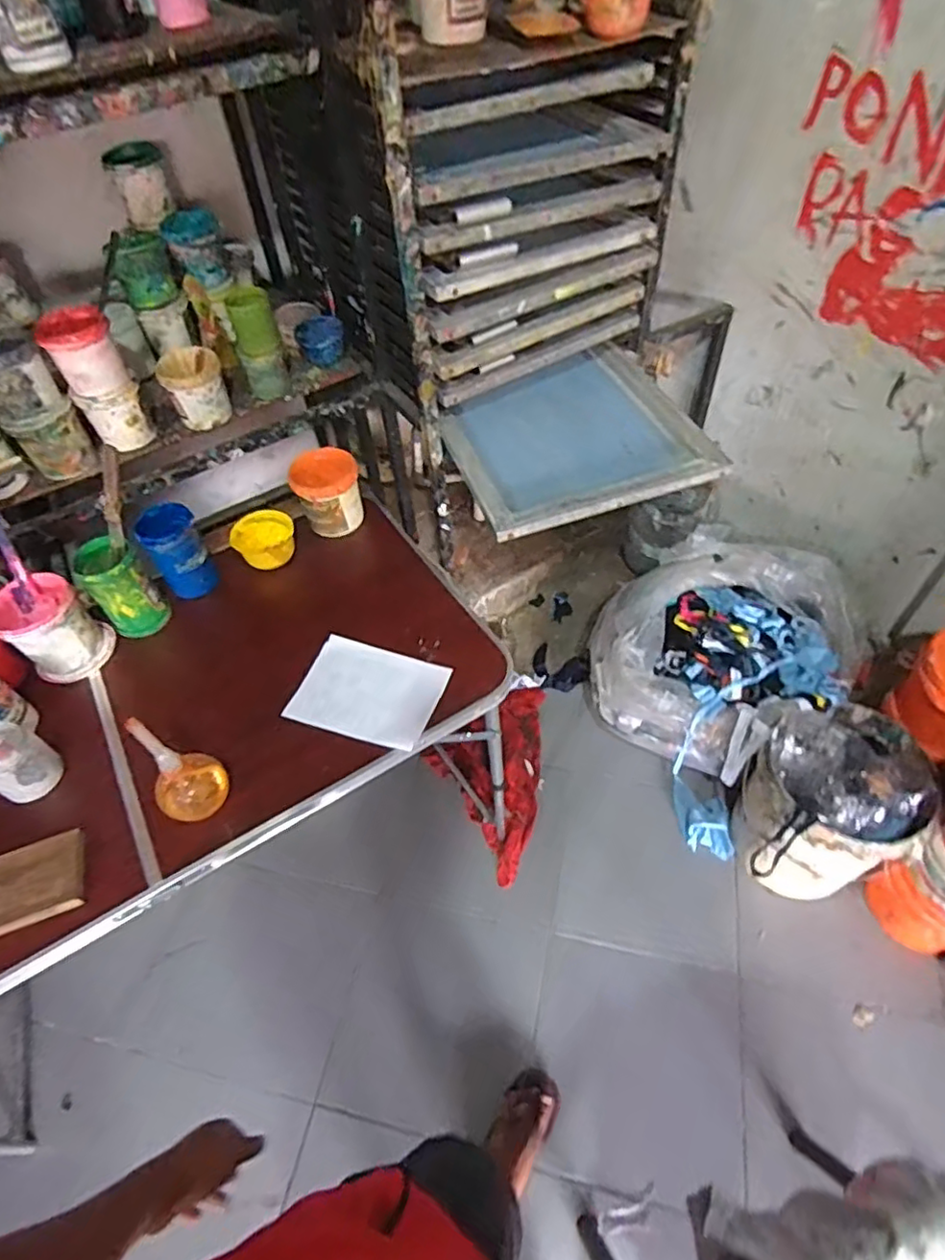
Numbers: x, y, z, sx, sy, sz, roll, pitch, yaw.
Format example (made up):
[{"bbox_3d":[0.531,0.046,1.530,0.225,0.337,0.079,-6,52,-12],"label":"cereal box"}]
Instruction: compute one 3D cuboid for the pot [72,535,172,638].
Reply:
[{"bbox_3d":[-0.603,-0.070,1.095,0.102,0.156,0.098,-28,55,-18],"label":"pot"}]

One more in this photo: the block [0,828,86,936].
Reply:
[{"bbox_3d":[-0.594,0.338,0.832,0.158,0.024,0.107,-17,52,-9],"label":"block"}]

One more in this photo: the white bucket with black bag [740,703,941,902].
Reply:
[{"bbox_3d":[0.734,0.364,1.348,0.312,0.387,0.320,30,59,24],"label":"white bucket with black bag"}]

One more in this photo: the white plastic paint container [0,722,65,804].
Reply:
[{"bbox_3d":[-0.660,0.190,0.914,0.094,0.104,0.085,22,56,20],"label":"white plastic paint container"}]

